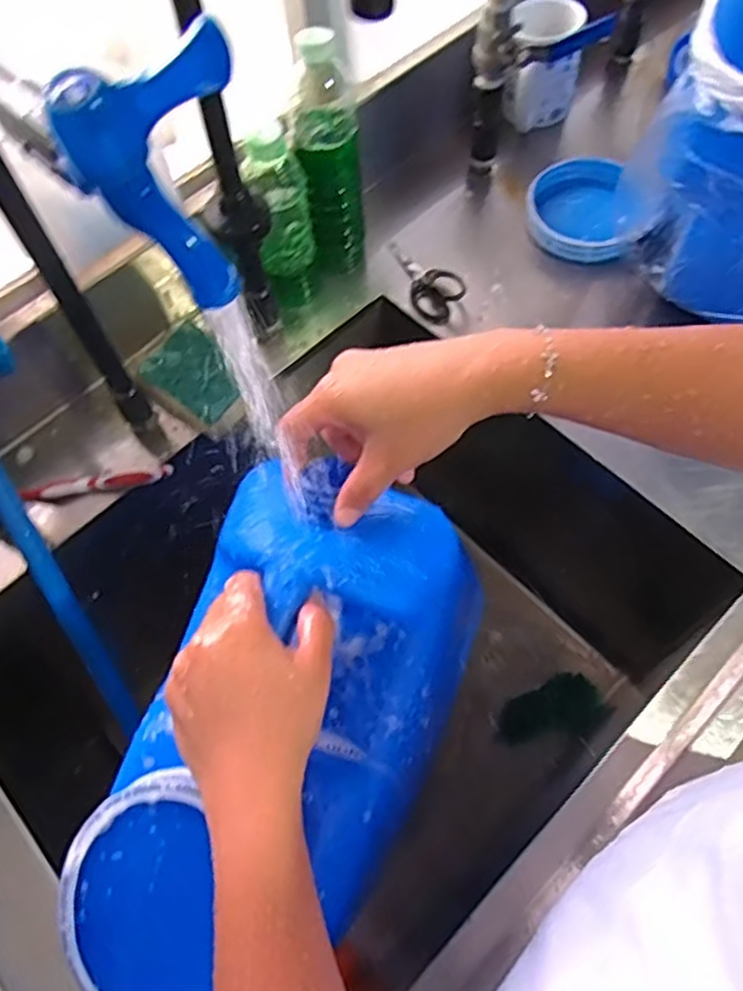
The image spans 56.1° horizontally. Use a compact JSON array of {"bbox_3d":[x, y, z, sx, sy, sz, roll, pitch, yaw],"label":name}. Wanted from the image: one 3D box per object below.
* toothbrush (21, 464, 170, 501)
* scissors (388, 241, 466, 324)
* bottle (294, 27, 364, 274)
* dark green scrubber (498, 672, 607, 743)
[{"bbox_3d":[-0.235,-0.010,0.601,0.125,0.011,0.015,-13,63,-3],"label":"toothbrush"},{"bbox_3d":[0.045,-0.215,0.699,0.098,0.016,0.051,41,93,20],"label":"scissors"},{"bbox_3d":[-0.037,-0.306,0.644,0.056,0.194,0.077,-6,62,1],"label":"bottle"},{"bbox_3d":[0.210,0.253,0.811,0.121,0.020,0.068,-26,64,-9],"label":"dark green scrubber"}]

